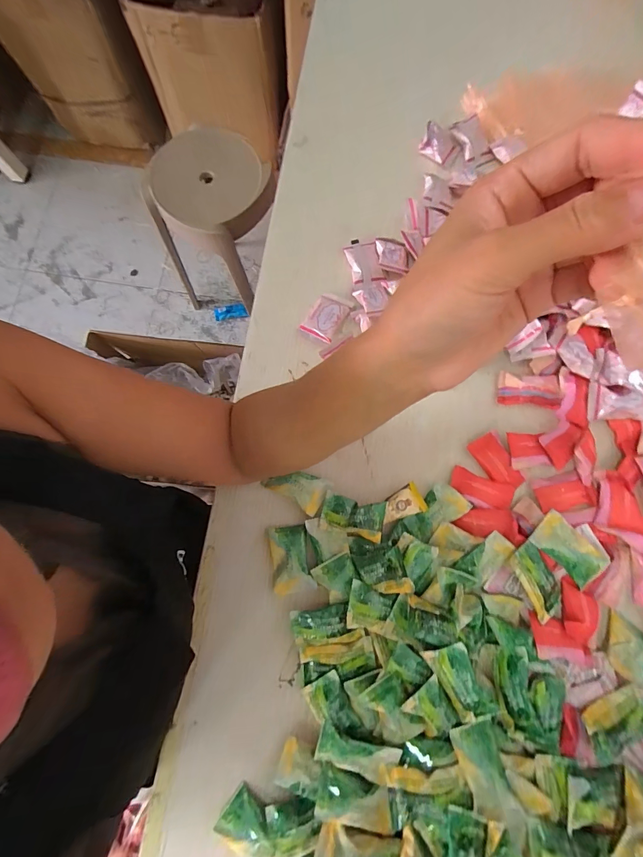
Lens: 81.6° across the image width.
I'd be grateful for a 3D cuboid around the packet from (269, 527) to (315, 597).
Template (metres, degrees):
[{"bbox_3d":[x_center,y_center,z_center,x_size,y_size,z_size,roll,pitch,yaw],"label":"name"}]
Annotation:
[{"bbox_3d":[-0.031,0.132,0.375,0.039,0.016,0.064,-11,79,-2],"label":"packet"}]

